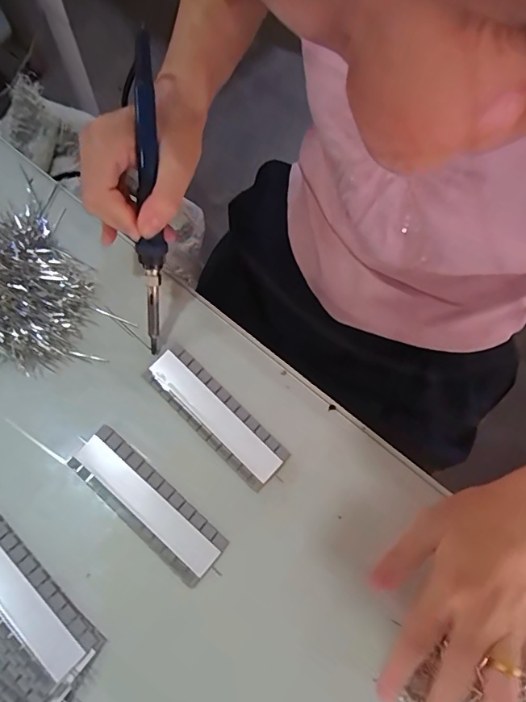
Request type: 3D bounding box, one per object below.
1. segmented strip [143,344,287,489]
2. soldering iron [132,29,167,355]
[{"bbox_3d":[-0.038,0.049,0.372,0.126,0.011,0.038,43,73,12],"label":"segmented strip"},{"bbox_3d":[-0.082,-0.100,0.342,0.018,0.015,0.215,4,112,4],"label":"soldering iron"}]

